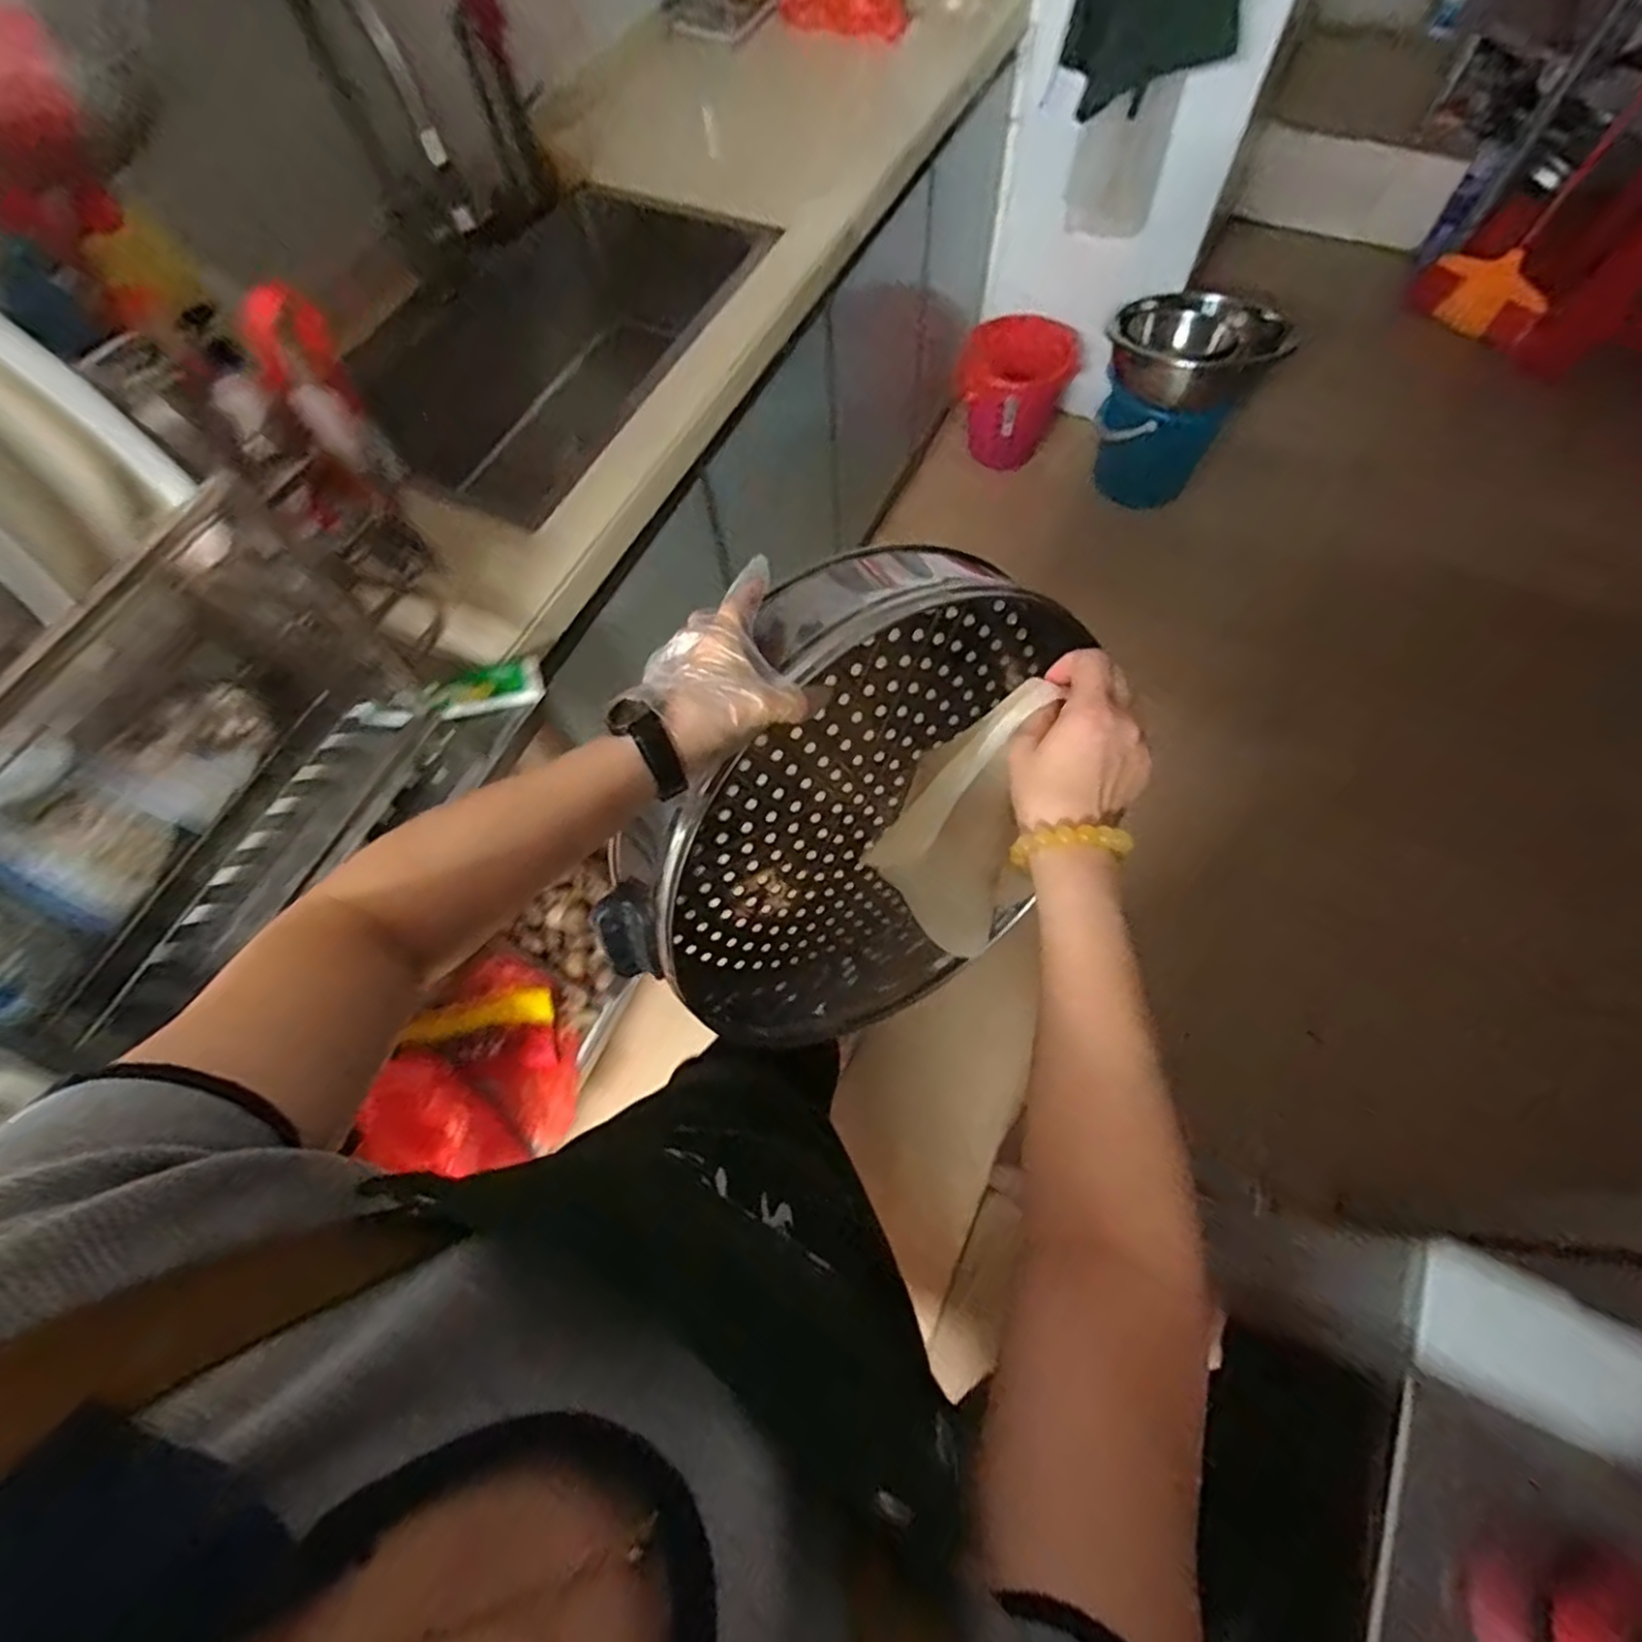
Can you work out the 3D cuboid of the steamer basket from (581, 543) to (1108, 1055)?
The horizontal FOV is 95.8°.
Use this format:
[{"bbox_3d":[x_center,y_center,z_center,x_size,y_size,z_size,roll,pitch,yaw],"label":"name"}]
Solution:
[{"bbox_3d":[0.083,0.038,0.796,0.088,0.550,0.569,48,118,37],"label":"steamer basket"}]

